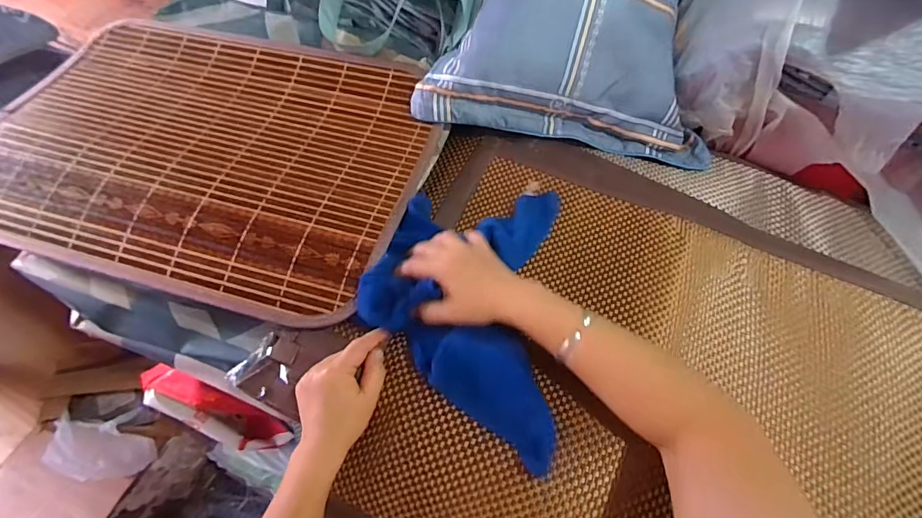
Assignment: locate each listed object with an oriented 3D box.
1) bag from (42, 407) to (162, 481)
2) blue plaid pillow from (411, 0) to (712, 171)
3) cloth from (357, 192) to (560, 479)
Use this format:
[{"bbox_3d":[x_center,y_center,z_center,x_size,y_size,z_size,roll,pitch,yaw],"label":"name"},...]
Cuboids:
[{"bbox_3d":[-0.817,0.428,1.048,0.163,0.129,0.138,-7,64,-4],"label":"bag"},{"bbox_3d":[0.178,-0.452,0.647,0.398,0.243,0.561,7,63,3],"label":"blue plaid pillow"},{"bbox_3d":[0.001,0.044,0.497,0.203,0.052,0.310,6,63,2],"label":"cloth"}]

